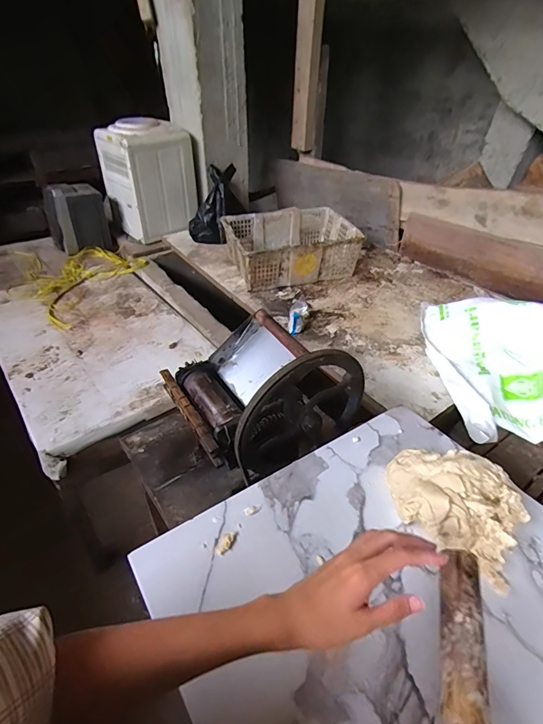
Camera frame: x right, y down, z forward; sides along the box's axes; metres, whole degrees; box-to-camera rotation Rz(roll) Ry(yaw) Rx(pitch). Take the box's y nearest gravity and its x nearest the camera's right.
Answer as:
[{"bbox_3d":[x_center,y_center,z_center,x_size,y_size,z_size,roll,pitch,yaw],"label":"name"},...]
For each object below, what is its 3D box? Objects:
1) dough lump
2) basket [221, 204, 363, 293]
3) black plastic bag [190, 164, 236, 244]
[{"bbox_3d":[0.233,0.174,0.519,0.172,0.060,0.120,26,45,28],"label":"dough lump"},{"bbox_3d":[0.077,-0.451,1.571,0.470,0.172,0.336,-12,41,-15],"label":"basket"},{"bbox_3d":[-0.248,-0.687,1.743,0.185,0.348,0.116,18,5,20],"label":"black plastic bag"}]

